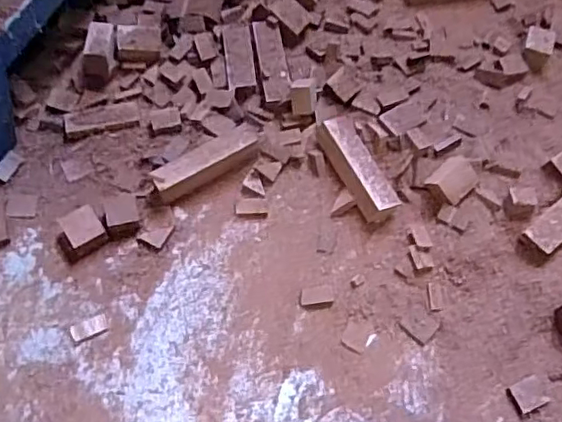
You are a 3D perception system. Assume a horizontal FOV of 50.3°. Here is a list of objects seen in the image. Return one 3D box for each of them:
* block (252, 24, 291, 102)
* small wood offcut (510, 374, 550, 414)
[{"bbox_3d":[-0.011,-0.197,0.784,0.036,0.013,0.123,-10,67,-3],"label":"block"},{"bbox_3d":[0.264,0.194,0.633,0.036,0.006,0.030,-24,68,-12],"label":"small wood offcut"}]

